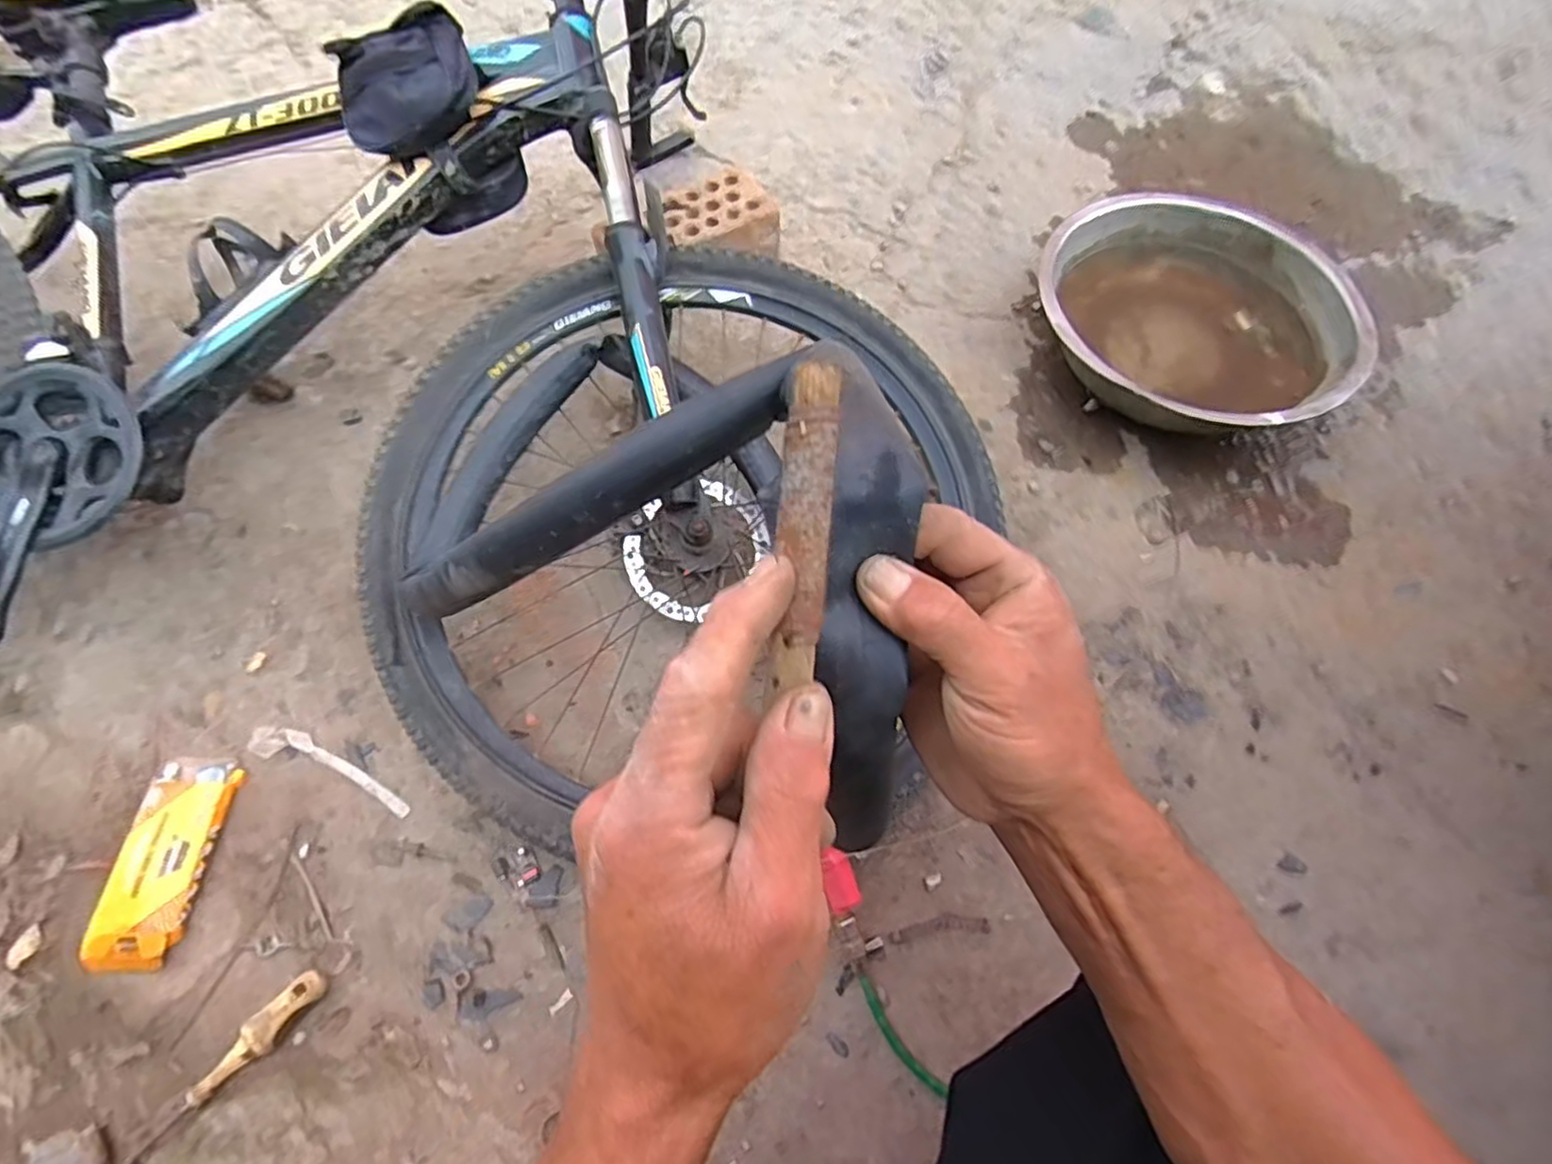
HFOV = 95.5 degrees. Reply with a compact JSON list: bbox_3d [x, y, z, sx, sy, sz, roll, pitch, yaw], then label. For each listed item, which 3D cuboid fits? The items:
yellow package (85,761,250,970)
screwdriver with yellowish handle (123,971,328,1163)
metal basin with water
[{"bbox_3d":[-0.575,0.260,0.664,0.071,0.025,0.185,-1,63,0],"label":"yellow package"},{"bbox_3d":[-0.468,0.414,0.590,0.027,0.026,0.190,40,70,19],"label":"screwdriver with yellowish handle"},{"bbox_3d":[0.528,-0.324,0.871,0.381,0.115,0.351,0,63,1],"label":"metal basin with water"}]

